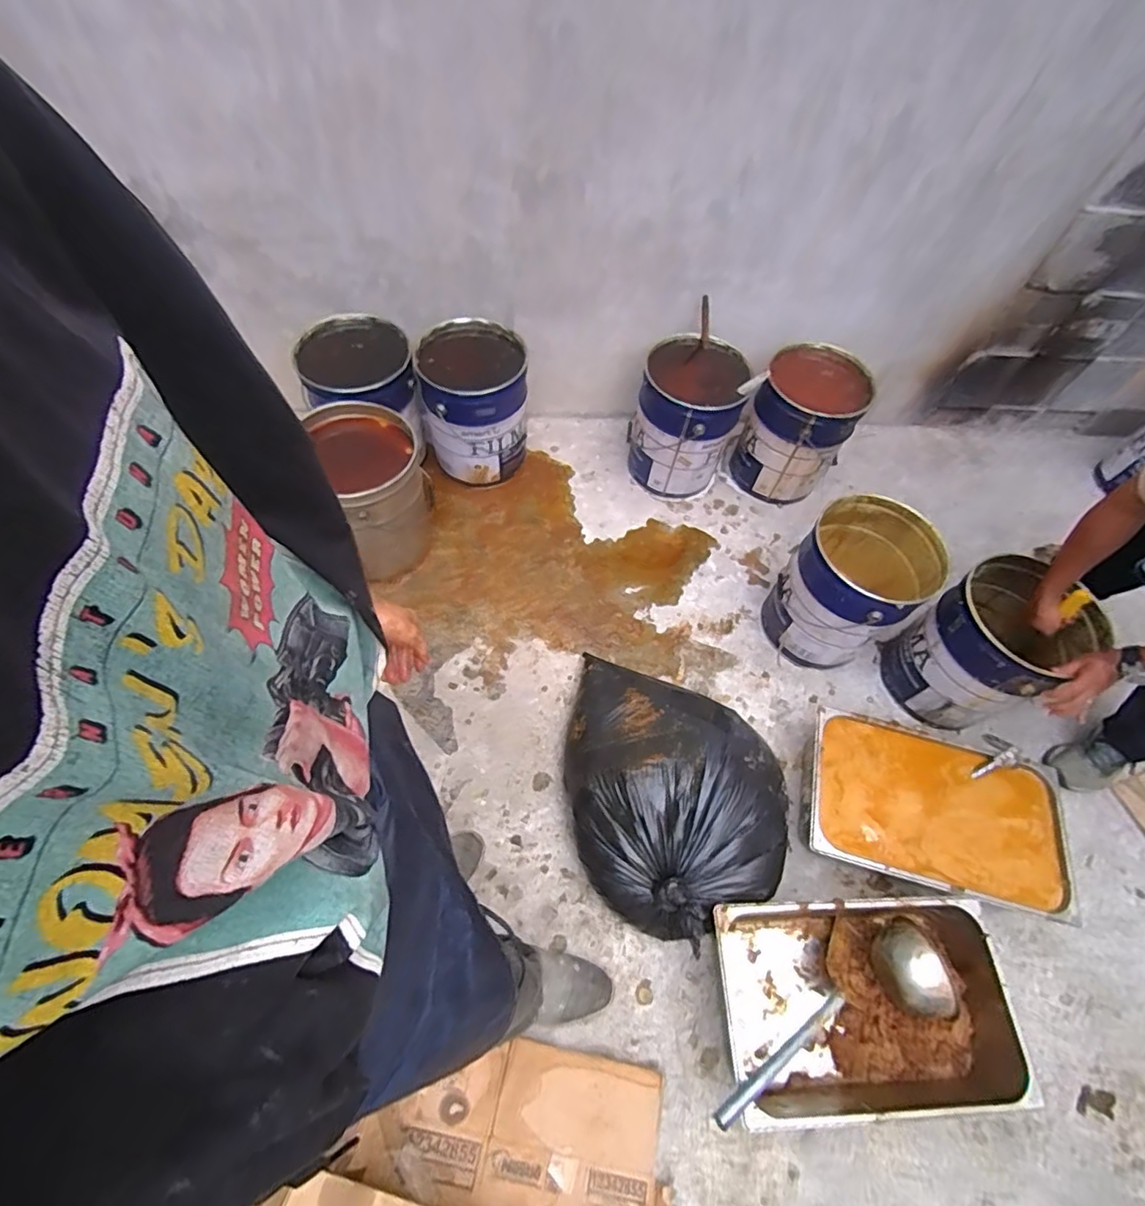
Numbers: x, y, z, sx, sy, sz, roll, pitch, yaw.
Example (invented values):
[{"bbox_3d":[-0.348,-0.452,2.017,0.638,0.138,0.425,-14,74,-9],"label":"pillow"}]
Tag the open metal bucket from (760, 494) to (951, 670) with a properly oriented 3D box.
[{"bbox_3d":[0.651,-0.033,1.366,0.271,0.336,0.285,1,60,-2],"label":"open metal bucket"}]

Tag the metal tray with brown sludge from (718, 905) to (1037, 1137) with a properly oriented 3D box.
[{"bbox_3d":[0.505,0.716,1.037,0.539,0.135,0.311,-1,60,-3],"label":"metal tray with brown sludge"}]

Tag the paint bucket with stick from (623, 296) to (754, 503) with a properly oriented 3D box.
[{"bbox_3d":[0.317,-0.521,1.631,0.269,0.363,0.292,1,60,-2],"label":"paint bucket with stick"}]

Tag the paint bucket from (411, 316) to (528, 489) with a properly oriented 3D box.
[{"bbox_3d":[-0.262,-0.520,1.584,0.269,0.376,0.270,2,60,-4],"label":"paint bucket"}]

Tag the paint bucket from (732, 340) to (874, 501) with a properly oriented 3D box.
[{"bbox_3d":[0.631,-0.490,1.629,0.262,0.378,0.262,1,60,-2],"label":"paint bucket"}]

